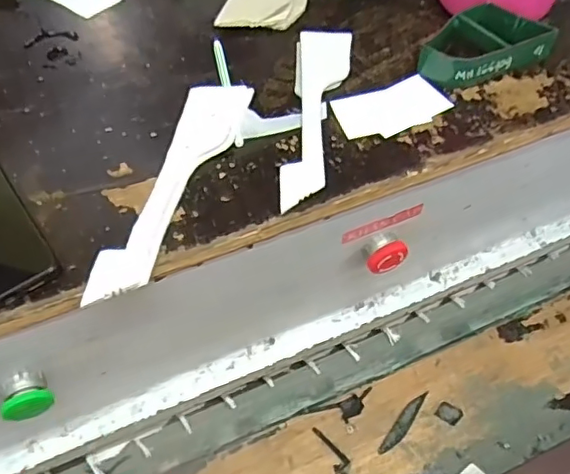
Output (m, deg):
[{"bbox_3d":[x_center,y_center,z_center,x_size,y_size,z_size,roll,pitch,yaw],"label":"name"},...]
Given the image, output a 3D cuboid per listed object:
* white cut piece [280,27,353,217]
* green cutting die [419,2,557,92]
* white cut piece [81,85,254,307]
[{"bbox_3d":[0.029,-0.110,0.487,0.047,0.008,0.214,7,54,0],"label":"white cut piece"},{"bbox_3d":[0.176,-0.177,0.522,0.115,0.030,0.070,-21,55,-16],"label":"green cutting die"},{"bbox_3d":[-0.080,-0.041,0.434,0.052,0.010,0.216,13,56,7],"label":"white cut piece"}]

